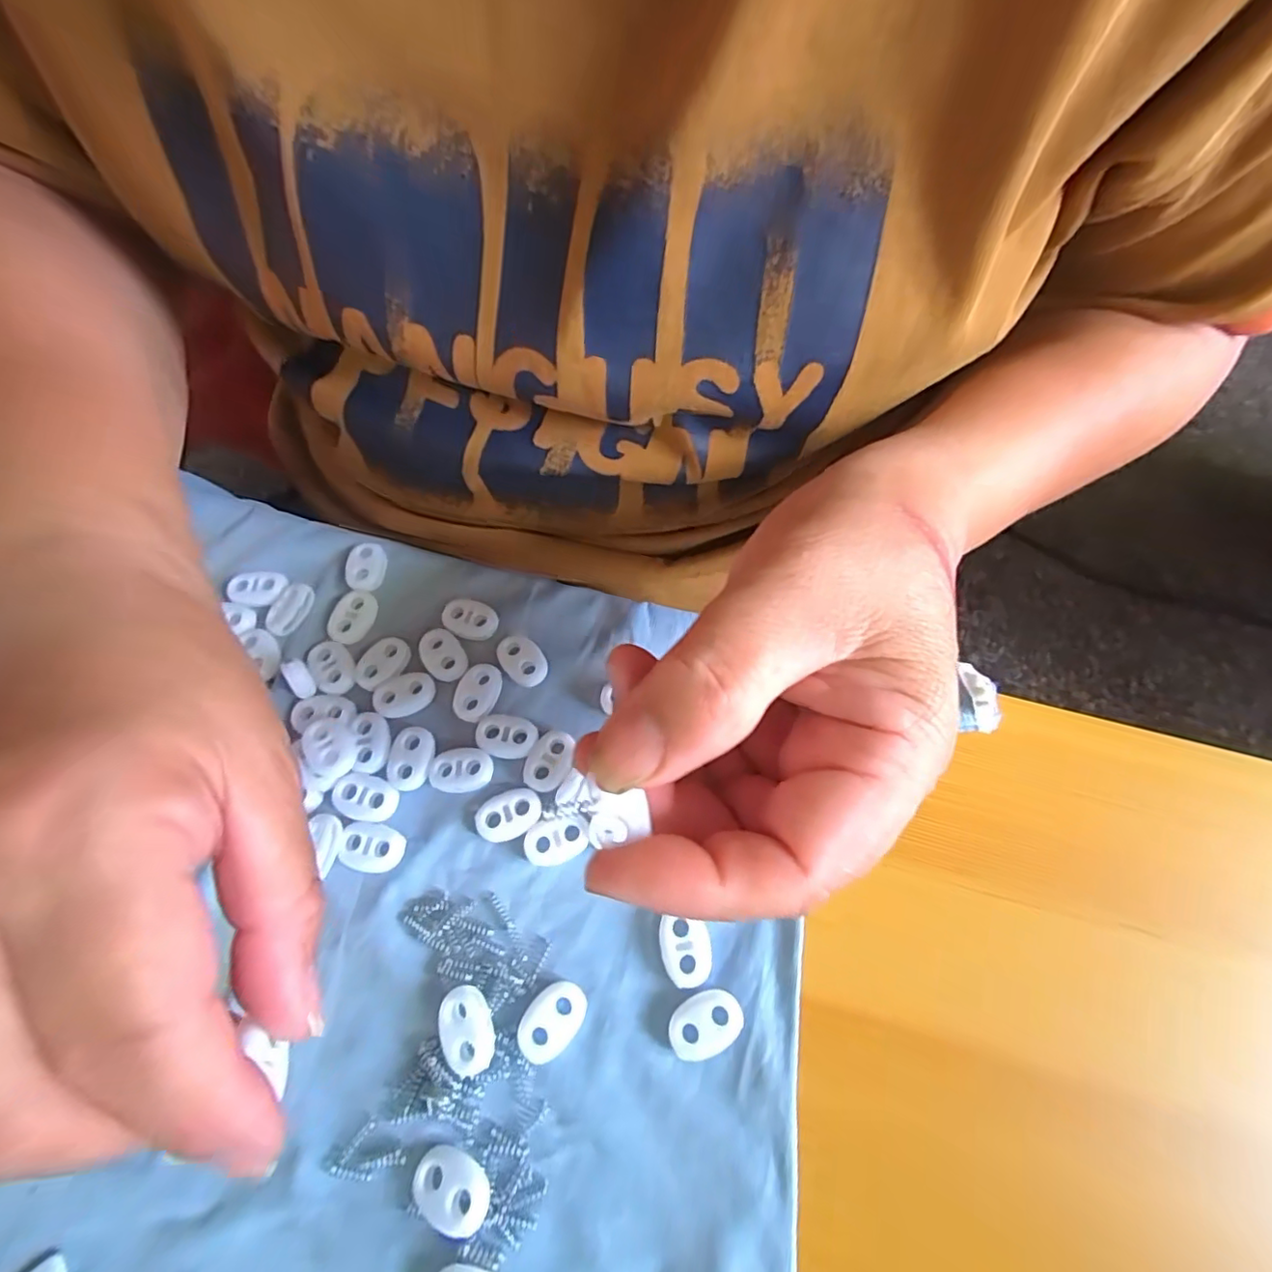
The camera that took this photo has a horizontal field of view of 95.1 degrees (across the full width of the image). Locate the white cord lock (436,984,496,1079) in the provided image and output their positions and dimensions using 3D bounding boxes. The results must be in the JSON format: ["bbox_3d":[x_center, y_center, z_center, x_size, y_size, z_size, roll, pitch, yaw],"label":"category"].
[{"bbox_3d":[-0.050,0.116,0.171,0.015,0.008,0.022,-19,67,-8],"label":"white cord lock"}]

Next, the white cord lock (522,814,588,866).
[{"bbox_3d":[-0.027,0.069,0.196,0.022,0.004,0.014,-10,66,-4],"label":"white cord lock"}]

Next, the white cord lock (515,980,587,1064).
[{"bbox_3d":[-0.025,0.116,0.175,0.015,0.004,0.023,35,71,14],"label":"white cord lock"}]

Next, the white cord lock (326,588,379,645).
[{"bbox_3d":[-0.112,-0.008,0.228,0.015,0.004,0.023,11,67,5],"label":"white cord lock"}]

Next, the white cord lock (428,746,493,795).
[{"bbox_3d":[-0.062,0.047,0.203,0.021,0.004,0.015,-6,66,-3],"label":"white cord lock"}]

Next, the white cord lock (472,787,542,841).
[{"bbox_3d":[-0.044,0.061,0.198,0.022,0.004,0.015,-16,67,-7],"label":"white cord lock"}]

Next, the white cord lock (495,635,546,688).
[{"bbox_3d":[-0.044,0.010,0.222,0.022,0.005,0.014,41,72,16],"label":"white cord lock"}]

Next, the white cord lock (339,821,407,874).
[{"bbox_3d":[-0.088,0.071,0.194,0.019,0.007,0.014,12,67,5],"label":"white cord lock"}]

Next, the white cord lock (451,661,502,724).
[{"bbox_3d":[-0.059,0.020,0.215,0.016,0.004,0.022,16,67,7],"label":"white cord lock"}]

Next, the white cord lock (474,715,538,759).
[{"bbox_3d":[-0.047,0.036,0.208,0.022,0.004,0.015,9,66,4],"label":"white cord lock"}]

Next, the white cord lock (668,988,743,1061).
[{"bbox_3d":[0.021,0.116,0.173,0.023,0.004,0.015,-27,69,-11],"label":"white cord lock"}]

